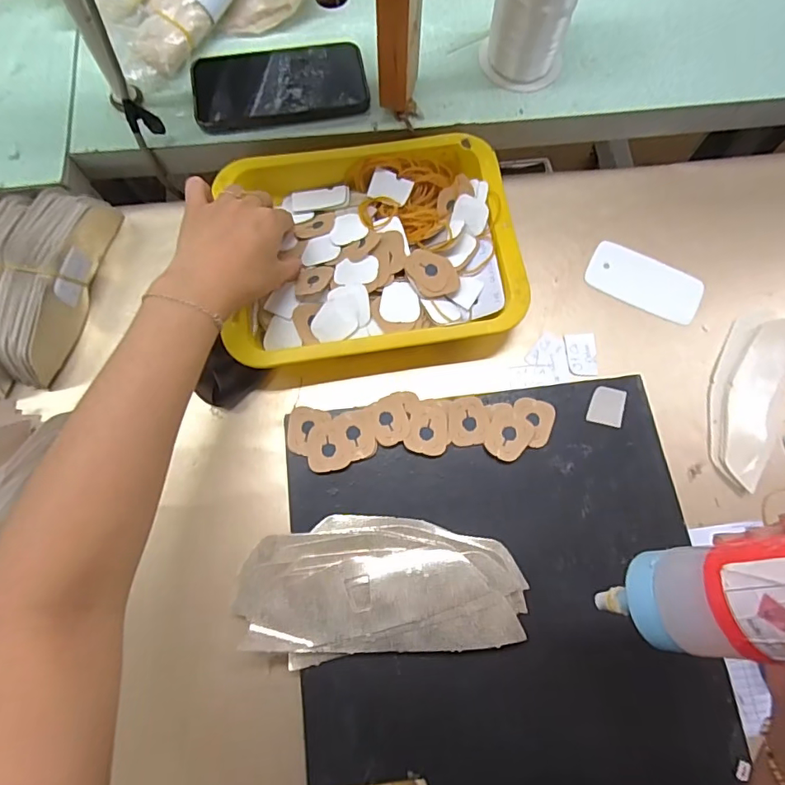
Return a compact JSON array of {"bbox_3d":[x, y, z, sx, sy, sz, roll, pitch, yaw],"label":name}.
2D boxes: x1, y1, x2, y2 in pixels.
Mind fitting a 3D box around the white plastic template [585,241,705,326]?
[{"bbox_3d":[0.238,-0.105,0.473,0.105,0.005,0.057,30,78,6],"label":"white plastic template"}]

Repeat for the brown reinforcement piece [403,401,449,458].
[{"bbox_3d":[0.030,0.028,0.401,0.033,0.004,0.043,14,77,2],"label":"brown reinforcement piece"}]

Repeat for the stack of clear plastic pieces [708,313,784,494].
[{"bbox_3d":[0.308,0.001,0.437,0.056,0.013,0.160,25,78,5],"label":"stack of clear plastic pieces"}]

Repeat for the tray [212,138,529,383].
[{"bbox_3d":[-0.021,-0.124,0.447,0.250,0.040,0.204,-5,77,-2],"label":"tray"}]

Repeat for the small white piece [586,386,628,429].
[{"bbox_3d":[0.178,0.011,0.413,0.028,0.004,0.031,14,77,2],"label":"small white piece"}]

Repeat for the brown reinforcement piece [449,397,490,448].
[{"bbox_3d":[0.062,0.023,0.406,0.032,0.004,0.038,-5,77,-2],"label":"brown reinforcement piece"}]

